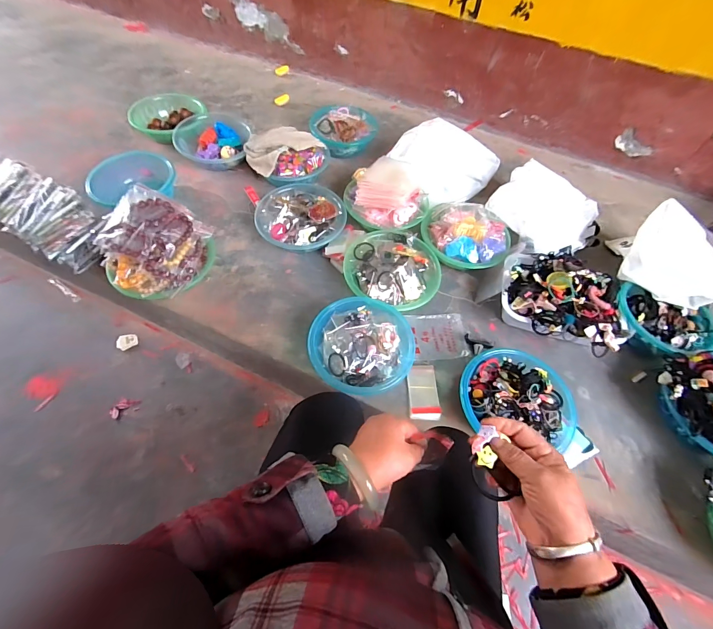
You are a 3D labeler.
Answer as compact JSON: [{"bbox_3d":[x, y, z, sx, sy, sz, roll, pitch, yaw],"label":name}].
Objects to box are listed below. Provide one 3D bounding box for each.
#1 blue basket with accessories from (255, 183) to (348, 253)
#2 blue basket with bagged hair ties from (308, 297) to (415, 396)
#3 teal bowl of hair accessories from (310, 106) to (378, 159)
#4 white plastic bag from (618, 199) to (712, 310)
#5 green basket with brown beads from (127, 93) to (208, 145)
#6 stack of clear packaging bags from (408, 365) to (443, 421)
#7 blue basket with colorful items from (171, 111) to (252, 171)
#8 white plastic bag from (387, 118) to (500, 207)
[{"bbox_3d":[-0.154,-0.269,0.933,0.236,0.092,0.219,-15,61,-14],"label":"blue basket with accessories"},{"bbox_3d":[0.010,0.073,0.757,0.225,0.079,0.210,7,58,0],"label":"blue basket with bagged hair ties"},{"bbox_3d":[-0.043,-0.634,1.175,0.226,0.090,0.202,4,58,-2],"label":"teal bowl of hair accessories"},{"bbox_3d":[0.816,-0.135,0.834,0.250,0.130,0.195,28,60,12],"label":"white plastic bag"},{"bbox_3d":[-0.621,-0.650,1.133,0.226,0.079,0.223,2,58,-3],"label":"green basket with brown beads"},{"bbox_3d":[0.149,0.169,0.747,0.068,0.016,0.126,4,58,-2],"label":"stack of clear packaging bags"},{"bbox_3d":[-0.457,-0.547,1.088,0.212,0.085,0.198,9,58,1],"label":"blue basket with colorful items"},{"bbox_3d":[0.288,-0.492,1.102,0.275,0.122,0.327,38,63,17],"label":"white plastic bag"}]

